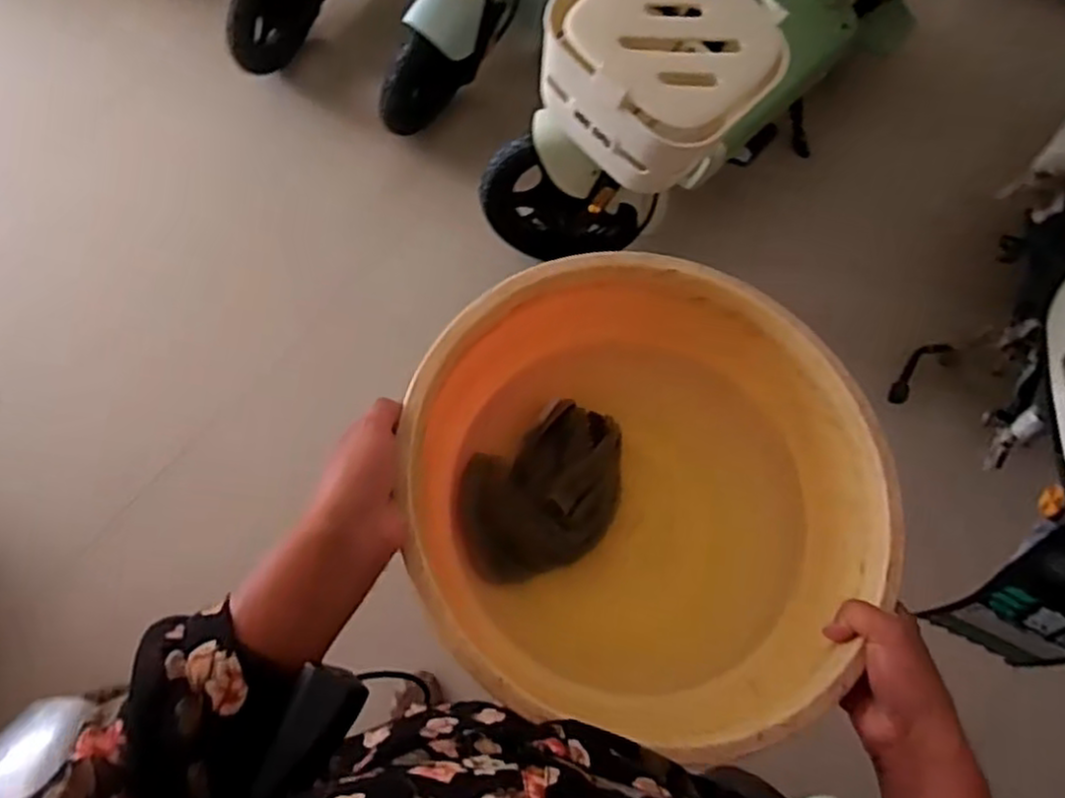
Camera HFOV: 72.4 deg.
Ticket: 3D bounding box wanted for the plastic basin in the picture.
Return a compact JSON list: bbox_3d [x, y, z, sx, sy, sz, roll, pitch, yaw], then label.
[{"bbox_3d":[0.091,0.066,0.573,0.343,0.188,0.354,0,74,1],"label":"plastic basin"}]

